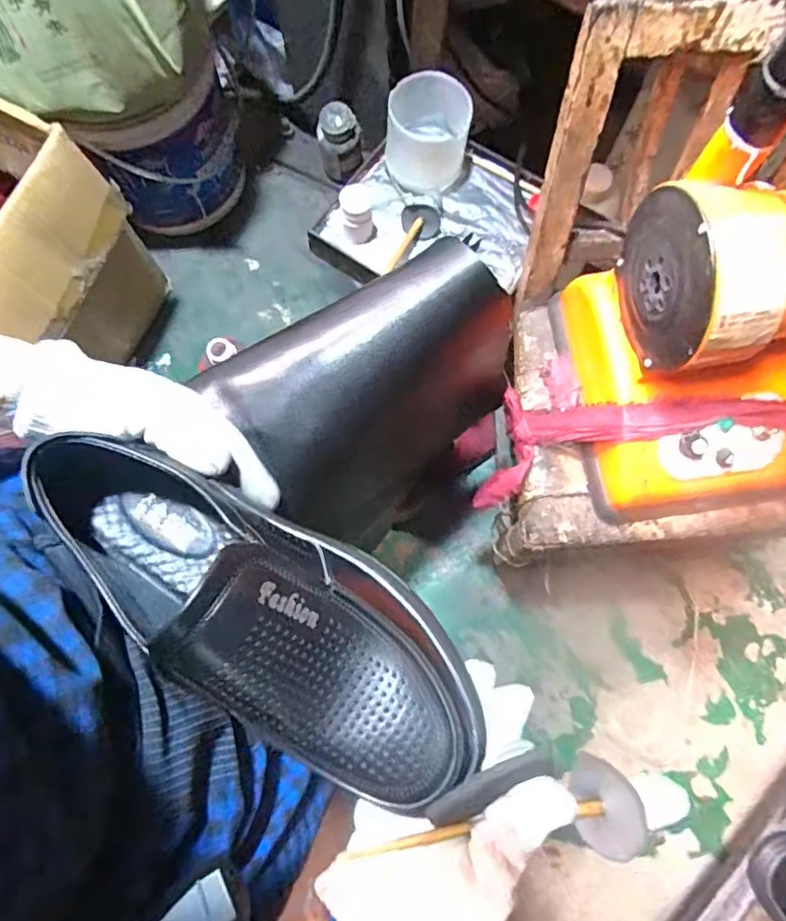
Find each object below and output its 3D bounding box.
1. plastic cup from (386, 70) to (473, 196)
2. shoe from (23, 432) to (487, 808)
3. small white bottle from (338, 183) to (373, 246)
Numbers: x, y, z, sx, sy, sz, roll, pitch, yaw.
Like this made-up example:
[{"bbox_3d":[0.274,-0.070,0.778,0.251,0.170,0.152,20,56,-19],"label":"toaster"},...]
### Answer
[{"bbox_3d":[0.039,-0.359,0.614,0.084,0.073,0.088,0,78,0],"label":"plastic cup"},{"bbox_3d":[-0.072,0.076,0.287,0.258,0.088,0.095,32,80,11],"label":"shoe"},{"bbox_3d":[-0.040,-0.269,0.611,0.030,0.056,0.033,-13,78,-2],"label":"small white bottle"}]

